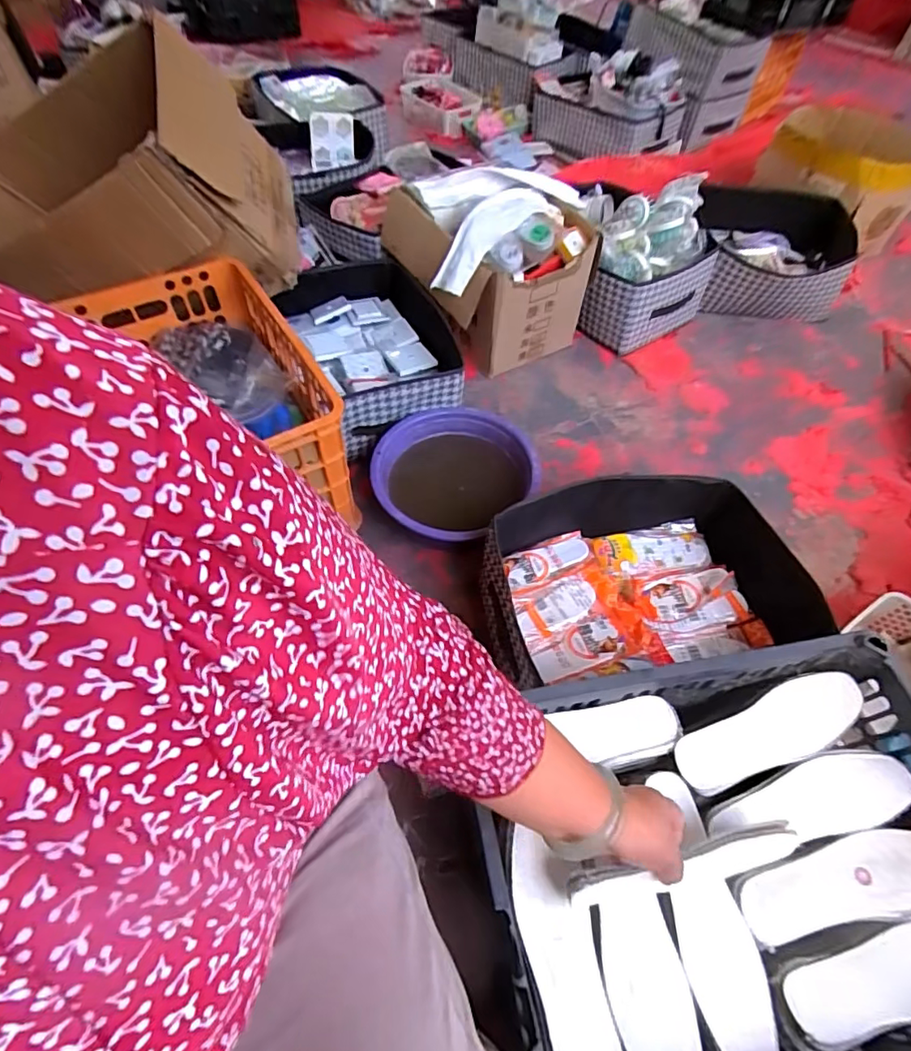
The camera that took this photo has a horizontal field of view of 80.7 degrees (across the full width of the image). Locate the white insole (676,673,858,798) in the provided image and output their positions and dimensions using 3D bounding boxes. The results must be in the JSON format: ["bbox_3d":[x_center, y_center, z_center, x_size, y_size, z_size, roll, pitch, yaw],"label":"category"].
[{"bbox_3d":[0.350,0.230,0.594,0.233,0.014,0.071,-19,67,-13],"label":"white insole"}]

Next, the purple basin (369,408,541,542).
[{"bbox_3d":[-0.015,-0.081,0.978,0.260,0.109,0.277,1,55,-2],"label":"purple basin"}]

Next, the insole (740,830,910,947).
[{"bbox_3d":[0.387,0.346,0.522,0.228,0.019,0.069,-6,56,-7],"label":"insole"}]

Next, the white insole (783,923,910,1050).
[{"bbox_3d":[0.403,0.403,0.479,0.222,0.018,0.063,-5,56,-7],"label":"white insole"}]

